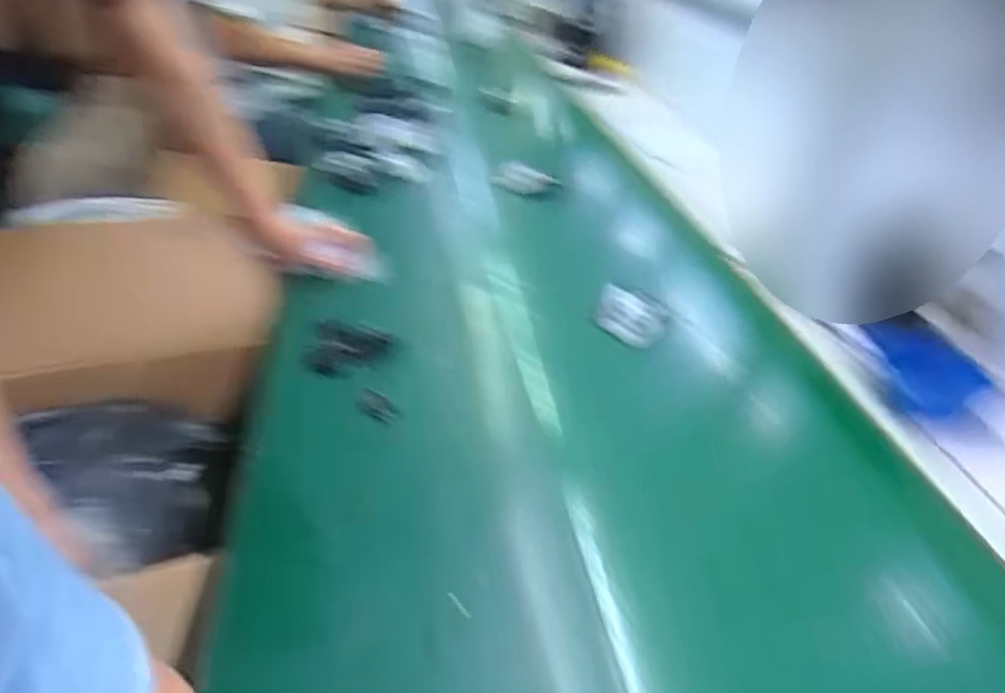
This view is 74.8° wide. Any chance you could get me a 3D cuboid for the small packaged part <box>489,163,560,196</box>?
[{"bbox_3d":[0.043,-0.316,1.244,0.124,0.051,0.023,0,35,-10],"label":"small packaged part"}]

